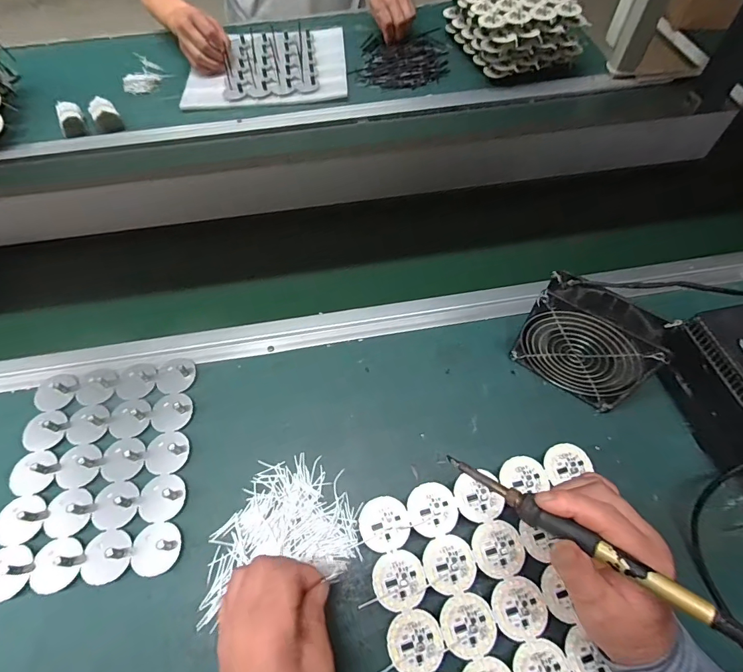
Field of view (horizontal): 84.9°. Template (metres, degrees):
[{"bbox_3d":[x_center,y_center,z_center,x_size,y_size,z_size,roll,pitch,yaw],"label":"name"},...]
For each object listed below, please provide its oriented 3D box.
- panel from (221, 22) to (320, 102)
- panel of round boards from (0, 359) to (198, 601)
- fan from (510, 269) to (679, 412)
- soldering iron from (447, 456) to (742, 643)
[{"bbox_3d":[-0.198,-0.538,0.798,0.172,0.032,0.201,-8,59,-3],"label":"panel"},{"bbox_3d":[-0.279,0.131,0.418,0.170,0.012,0.214,-8,59,-2],"label":"panel of round boards"},{"bbox_3d":[0.214,0.009,0.408,0.115,0.118,0.044,35,66,21],"label":"fan"},{"bbox_3d":[0.142,0.138,0.269,0.213,0.015,0.015,24,61,39],"label":"soldering iron"}]

